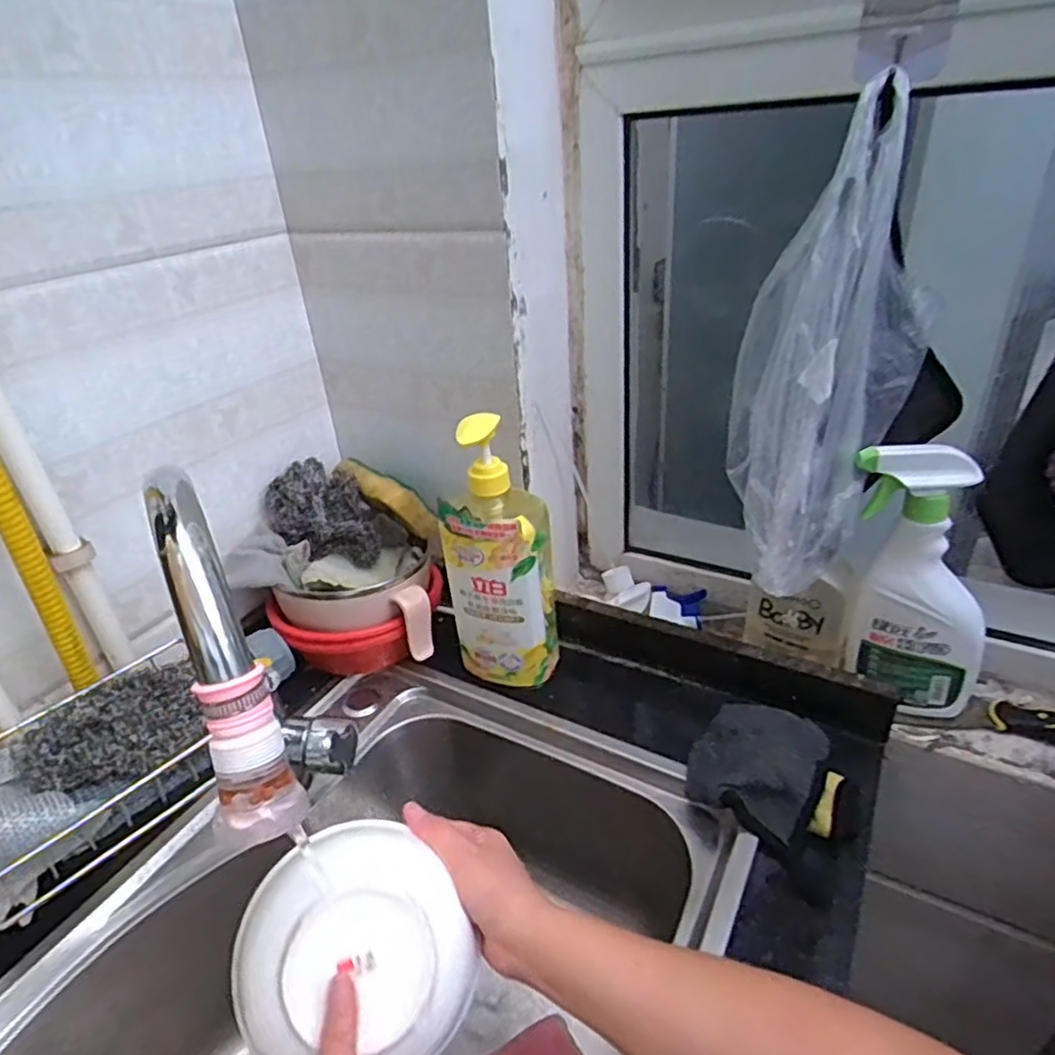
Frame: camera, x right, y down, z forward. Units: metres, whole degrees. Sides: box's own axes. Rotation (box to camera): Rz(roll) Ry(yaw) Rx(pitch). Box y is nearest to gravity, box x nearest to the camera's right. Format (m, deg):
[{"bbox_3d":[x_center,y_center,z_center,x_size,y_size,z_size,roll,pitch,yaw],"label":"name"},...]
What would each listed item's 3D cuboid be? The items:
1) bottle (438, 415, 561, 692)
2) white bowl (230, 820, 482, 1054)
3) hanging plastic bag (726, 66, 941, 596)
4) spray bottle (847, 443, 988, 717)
[{"bbox_3d":[-0.026,0.031,0.607,0.098,0.258,0.052,-4,31,1],"label":"bottle"},{"bbox_3d":[-0.100,0.255,0.405,0.147,0.068,0.132,15,68,-7],"label":"white bowl"},{"bbox_3d":[0.221,-0.125,0.520,0.134,0.324,0.118,-25,37,-29],"label":"hanging plastic bag"},{"bbox_3d":[0.327,0.047,0.556,0.118,0.229,0.048,19,39,34],"label":"spray bottle"}]

